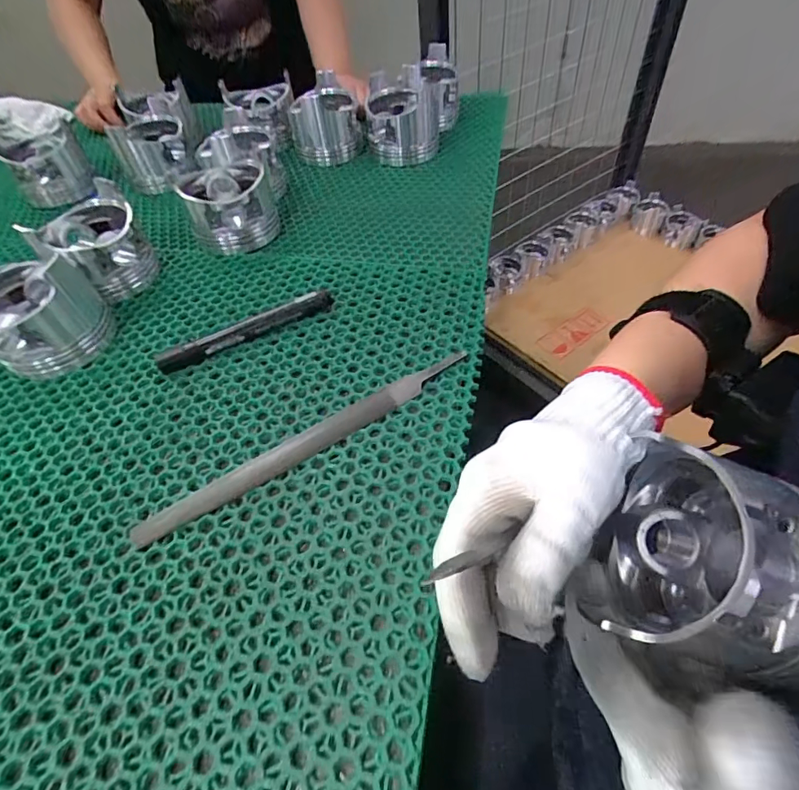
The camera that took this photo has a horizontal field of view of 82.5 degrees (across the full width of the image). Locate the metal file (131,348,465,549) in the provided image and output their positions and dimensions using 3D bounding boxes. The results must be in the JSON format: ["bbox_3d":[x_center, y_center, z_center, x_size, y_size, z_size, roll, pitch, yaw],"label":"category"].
[{"bbox_3d":[-0.057,0.030,0.303,0.235,0.006,0.018,-29,55,-18],"label":"metal file"}]

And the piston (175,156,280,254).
[{"bbox_3d":[-0.170,-0.193,0.460,0.084,0.058,0.088,-16,52,-8],"label":"piston"}]

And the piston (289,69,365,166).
[{"bbox_3d":[-0.098,-0.342,0.569,0.076,0.072,0.088,-22,53,-13],"label":"piston"}]

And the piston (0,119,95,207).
[{"bbox_3d":[-0.429,-0.287,0.555,0.079,0.075,0.079,-22,53,-13],"label":"piston"}]

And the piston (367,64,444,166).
[{"bbox_3d":[0.007,-0.339,0.555,0.089,0.077,0.099,0,52,4],"label":"piston"}]

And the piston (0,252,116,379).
[{"bbox_3d":[-0.289,-0.069,0.364,0.083,0.068,0.085,34,61,27],"label":"piston"}]

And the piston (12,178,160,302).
[{"bbox_3d":[-0.277,-0.138,0.417,0.082,0.073,0.083,-33,56,-20],"label":"piston"}]

